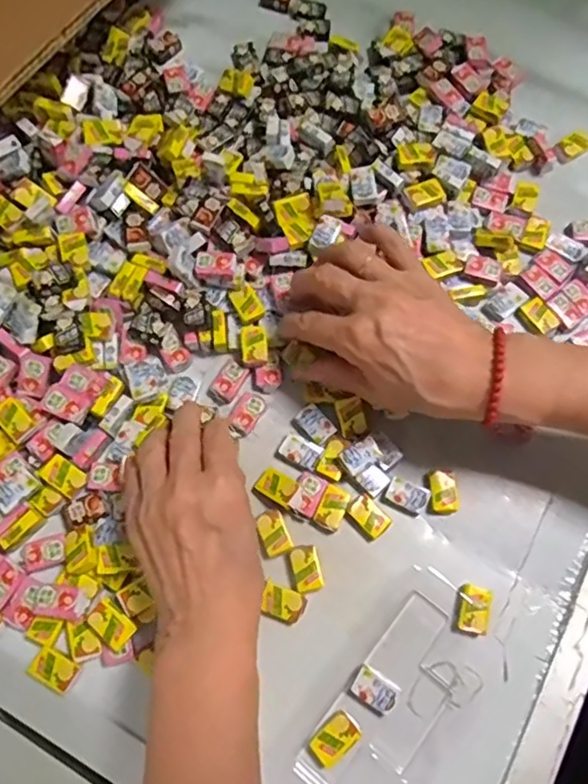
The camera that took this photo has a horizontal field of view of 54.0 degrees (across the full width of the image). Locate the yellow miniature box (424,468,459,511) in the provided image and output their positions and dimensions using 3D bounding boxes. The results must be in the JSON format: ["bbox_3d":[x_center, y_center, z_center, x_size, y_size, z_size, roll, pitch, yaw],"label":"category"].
[{"bbox_3d":[0.094,0.062,0.364,0.018,0.007,0.026,-4,73,-3],"label":"yellow miniature box"}]

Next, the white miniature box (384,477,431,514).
[{"bbox_3d":[0.071,0.063,0.360,0.024,0.004,0.017,25,73,6],"label":"white miniature box"}]

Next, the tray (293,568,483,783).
[{"bbox_3d":[0.064,0.174,0.331,0.058,0.009,0.131,37,75,9],"label":"tray"}]

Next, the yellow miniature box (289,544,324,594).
[{"bbox_3d":[0.008,0.106,0.348,0.017,0.005,0.026,-14,73,-6],"label":"yellow miniature box"}]

